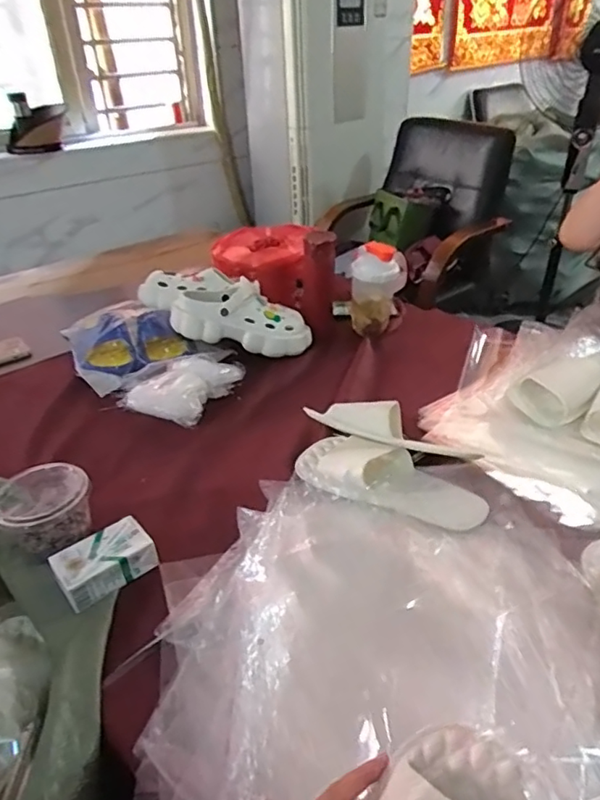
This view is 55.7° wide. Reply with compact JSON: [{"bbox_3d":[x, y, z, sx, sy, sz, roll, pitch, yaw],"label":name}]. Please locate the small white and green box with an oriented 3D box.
[{"bbox_3d":[-0.237,0.198,0.691,0.111,0.045,0.065,-25,39,-31],"label":"small white and green box"}]

